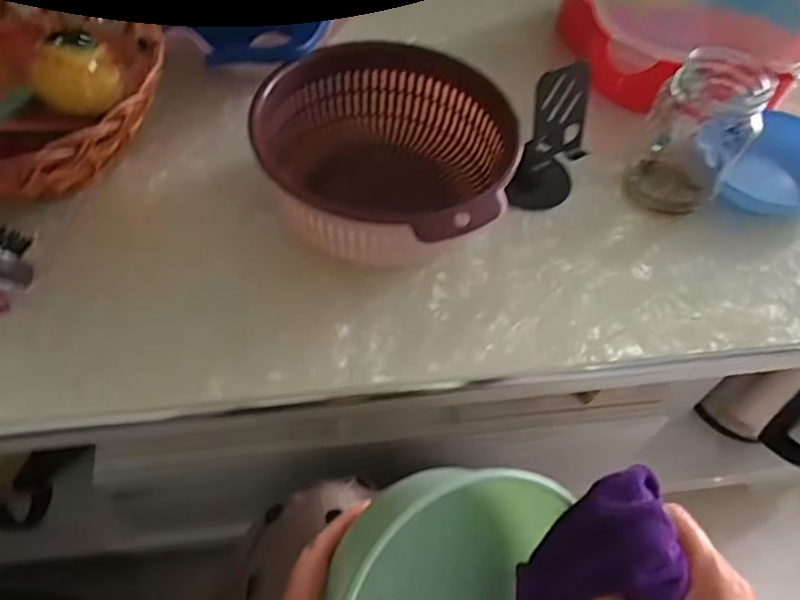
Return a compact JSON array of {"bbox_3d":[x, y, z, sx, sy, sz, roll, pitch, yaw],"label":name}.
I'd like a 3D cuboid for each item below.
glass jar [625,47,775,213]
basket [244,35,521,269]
[{"bbox_3d":[0.250,-0.137,0.526,0.078,0.129,0.083,2,55,-3],"label":"glass jar"},{"bbox_3d":[-0.009,-0.121,0.501,0.193,0.111,0.199,12,55,4],"label":"basket"}]

